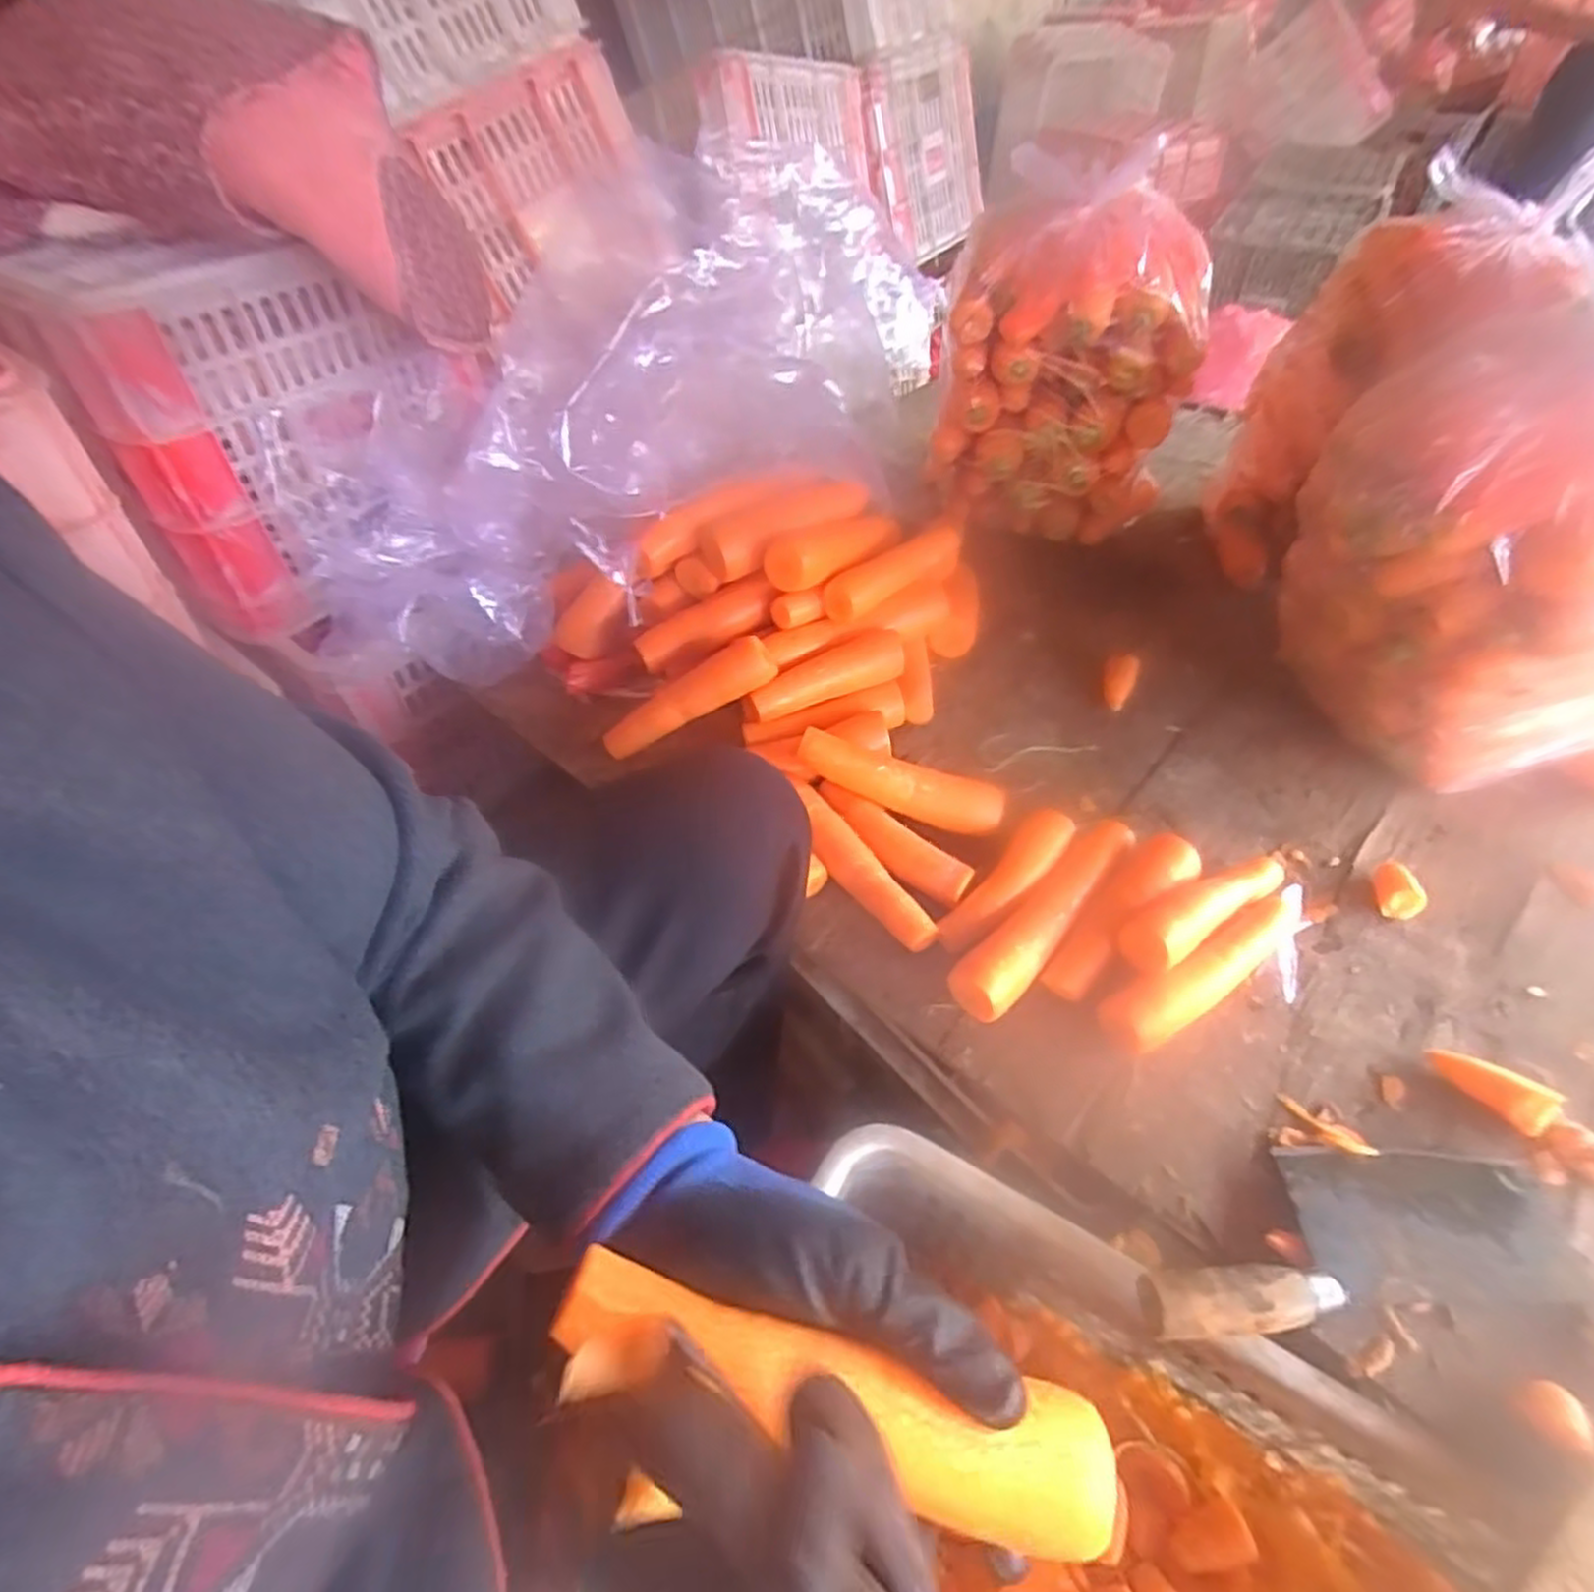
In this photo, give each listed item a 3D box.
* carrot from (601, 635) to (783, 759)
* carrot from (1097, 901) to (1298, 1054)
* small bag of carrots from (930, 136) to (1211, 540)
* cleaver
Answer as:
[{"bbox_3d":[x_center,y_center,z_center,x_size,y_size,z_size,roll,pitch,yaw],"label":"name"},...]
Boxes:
[{"bbox_3d":[-0.096,-0.083,0.688,0.164,0.032,0.032,-29,49,9],"label":"carrot"},{"bbox_3d":[0.282,0.118,0.530,0.183,0.036,0.039,-25,52,-18],"label":"carrot"},{"bbox_3d":[0.276,-0.437,0.831,0.250,0.316,0.164,24,54,23],"label":"small bag of carrots"},{"bbox_3d":[0.303,0.239,0.433,0.245,0.032,0.083,-6,49,-2],"label":"cleaver"}]

